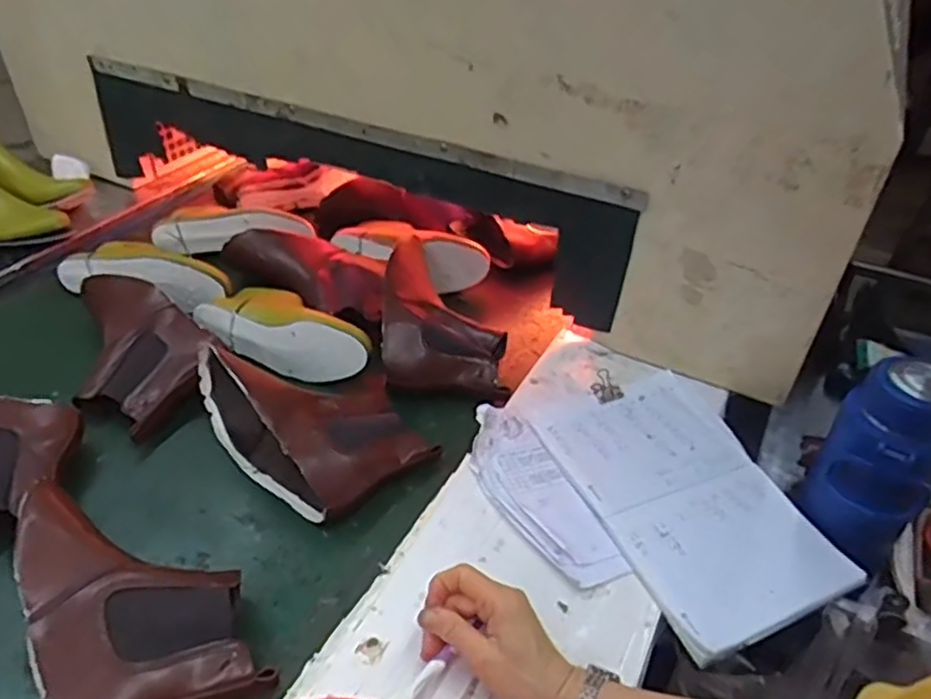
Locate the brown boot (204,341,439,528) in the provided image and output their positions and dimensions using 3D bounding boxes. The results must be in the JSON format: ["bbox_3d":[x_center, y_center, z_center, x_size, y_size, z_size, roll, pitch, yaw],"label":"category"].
[{"bbox_3d":[-0.181,0.060,0.786,0.173,0.108,0.272,-29,50,-34],"label":"brown boot"}]

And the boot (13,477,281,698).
[{"bbox_3d":[-0.285,0.202,0.593,0.157,0.073,0.248,-18,45,-25],"label":"boot"}]

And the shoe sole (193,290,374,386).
[{"bbox_3d":[-0.232,-0.018,0.904,0.237,0.076,0.109,27,44,24],"label":"shoe sole"}]

